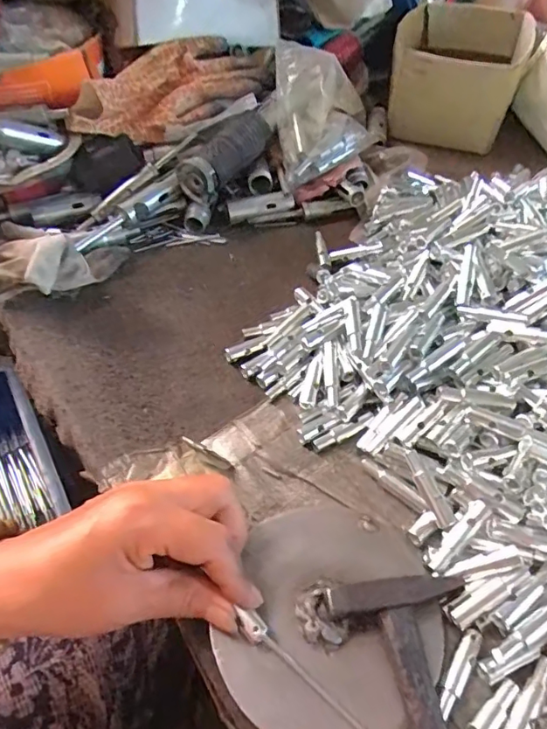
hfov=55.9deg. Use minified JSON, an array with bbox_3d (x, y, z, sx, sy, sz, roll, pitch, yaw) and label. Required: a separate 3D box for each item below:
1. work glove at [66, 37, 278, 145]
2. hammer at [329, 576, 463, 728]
[{"bbox_3d":[-0.098,-0.286,0.534,0.226,0.055,0.093,-15,53,-9],"label":"work glove"},{"bbox_3d":[0.076,0.193,0.243,0.068,0.027,0.169,-6,52,-2],"label":"hammer"}]

